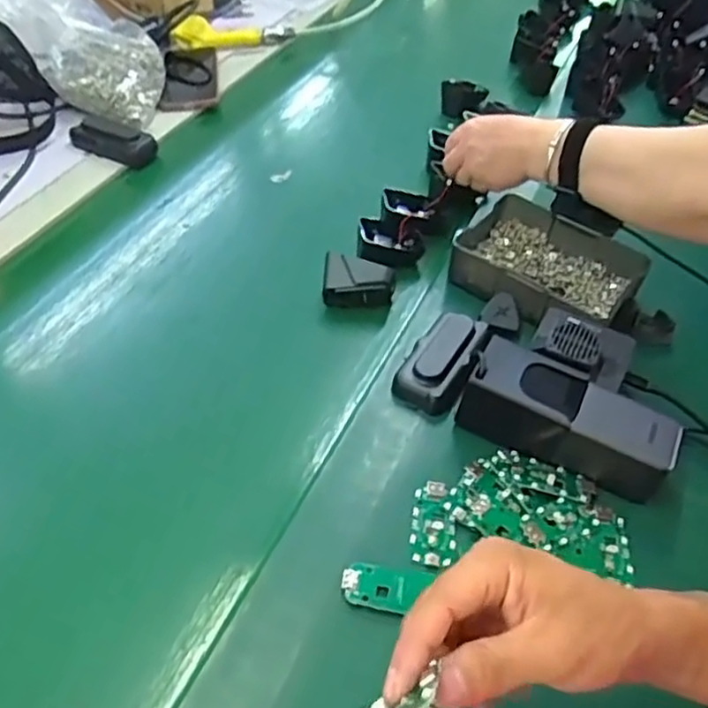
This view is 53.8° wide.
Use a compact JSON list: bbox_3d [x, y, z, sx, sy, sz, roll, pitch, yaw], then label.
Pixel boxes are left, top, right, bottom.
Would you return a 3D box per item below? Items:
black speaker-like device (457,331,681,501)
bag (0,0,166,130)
[{"bbox_3d":[0.166,0.046,0.535,0.154,0.055,0.058,19,49,19],"label":"black speaker-like device"},{"bbox_3d":[-0.333,-0.403,0.887,0.167,0.146,0.163,5,46,5],"label":"bag"}]

